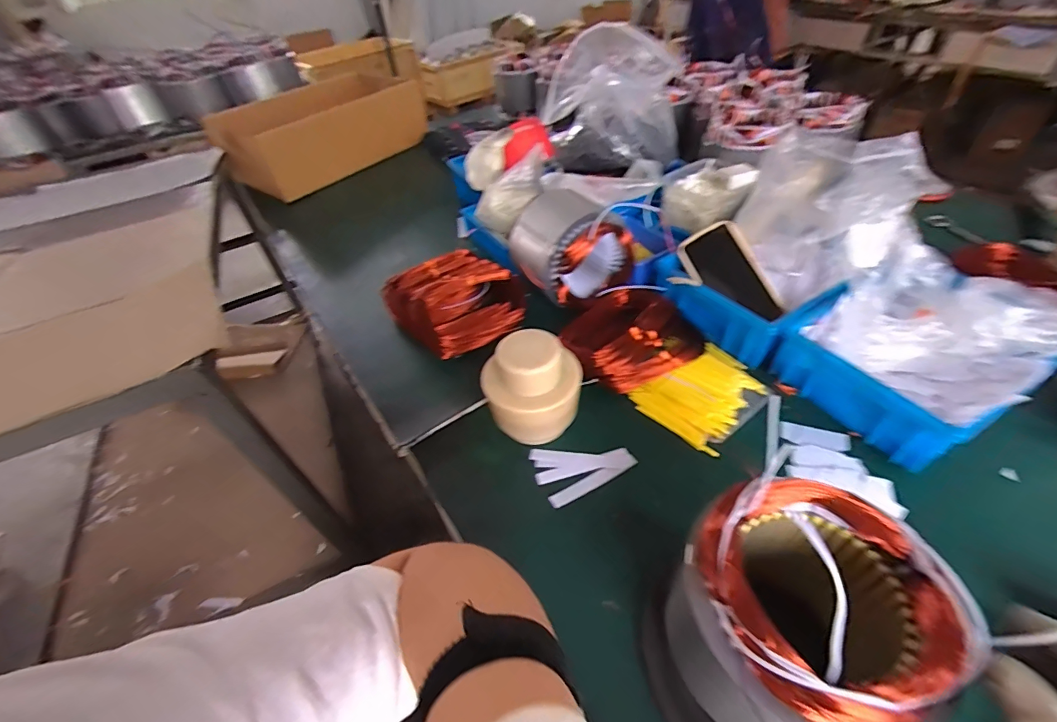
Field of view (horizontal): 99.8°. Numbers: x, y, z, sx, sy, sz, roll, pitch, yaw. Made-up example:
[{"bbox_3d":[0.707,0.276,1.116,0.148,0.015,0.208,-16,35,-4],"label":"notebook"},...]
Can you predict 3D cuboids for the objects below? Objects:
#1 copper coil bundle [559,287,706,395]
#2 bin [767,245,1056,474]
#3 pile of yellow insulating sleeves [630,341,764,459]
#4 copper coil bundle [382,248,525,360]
[{"bbox_3d":[0.144,-0.031,0.632,0.184,0.057,0.150,-27,48,-18],"label":"copper coil bundle"},{"bbox_3d":[0.480,-0.014,0.538,0.261,0.118,0.201,-25,48,-17],"label":"bin"},{"bbox_3d":[0.231,0.037,0.575,0.153,0.032,0.110,-30,49,-21],"label":"pile of yellow insulating sleeves"},{"bbox_3d":[-0.120,-0.101,0.714,0.174,0.064,0.200,-36,52,-25],"label":"copper coil bundle"}]

